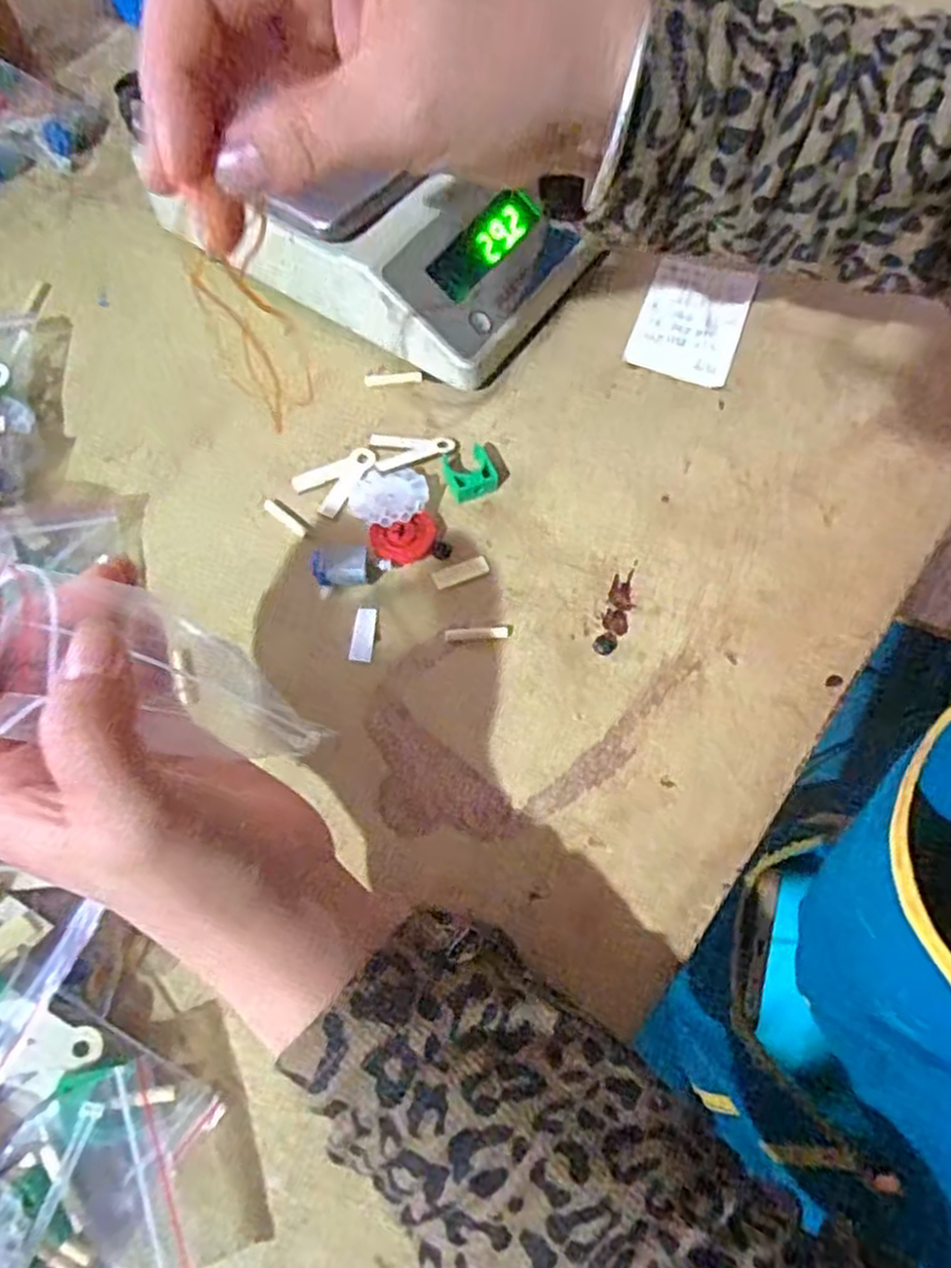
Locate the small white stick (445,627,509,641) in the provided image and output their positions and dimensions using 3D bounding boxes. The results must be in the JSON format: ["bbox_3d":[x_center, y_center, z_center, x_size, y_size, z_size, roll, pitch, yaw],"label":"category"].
[{"bbox_3d":[0.001,-0.001,0.369,0.030,0.004,0.006,-2,65,-1],"label":"small white stick"}]

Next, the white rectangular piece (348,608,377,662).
[{"bbox_3d":[-0.054,0.000,0.370,0.011,0.004,0.027,5,65,2],"label":"white rectangular piece"}]

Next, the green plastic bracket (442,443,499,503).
[{"bbox_3d":[-0.003,-0.086,0.408,0.024,0.010,0.029,-17,66,-8],"label":"green plastic bracket"}]

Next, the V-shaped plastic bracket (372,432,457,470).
[{"bbox_3d":[-0.034,-0.101,0.417,0.043,0.004,0.025,-12,66,-6],"label":"V-shaped plastic bracket"}]

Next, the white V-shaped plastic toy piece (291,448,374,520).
[{"bbox_3d":[-0.075,-0.085,0.409,0.032,0.004,0.044,29,68,13],"label":"white V-shaped plastic toy piece"}]

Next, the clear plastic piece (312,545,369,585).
[{"bbox_3d":[-0.066,-0.034,0.379,0.026,0.014,0.019,-3,65,-1],"label":"clear plastic piece"}]

